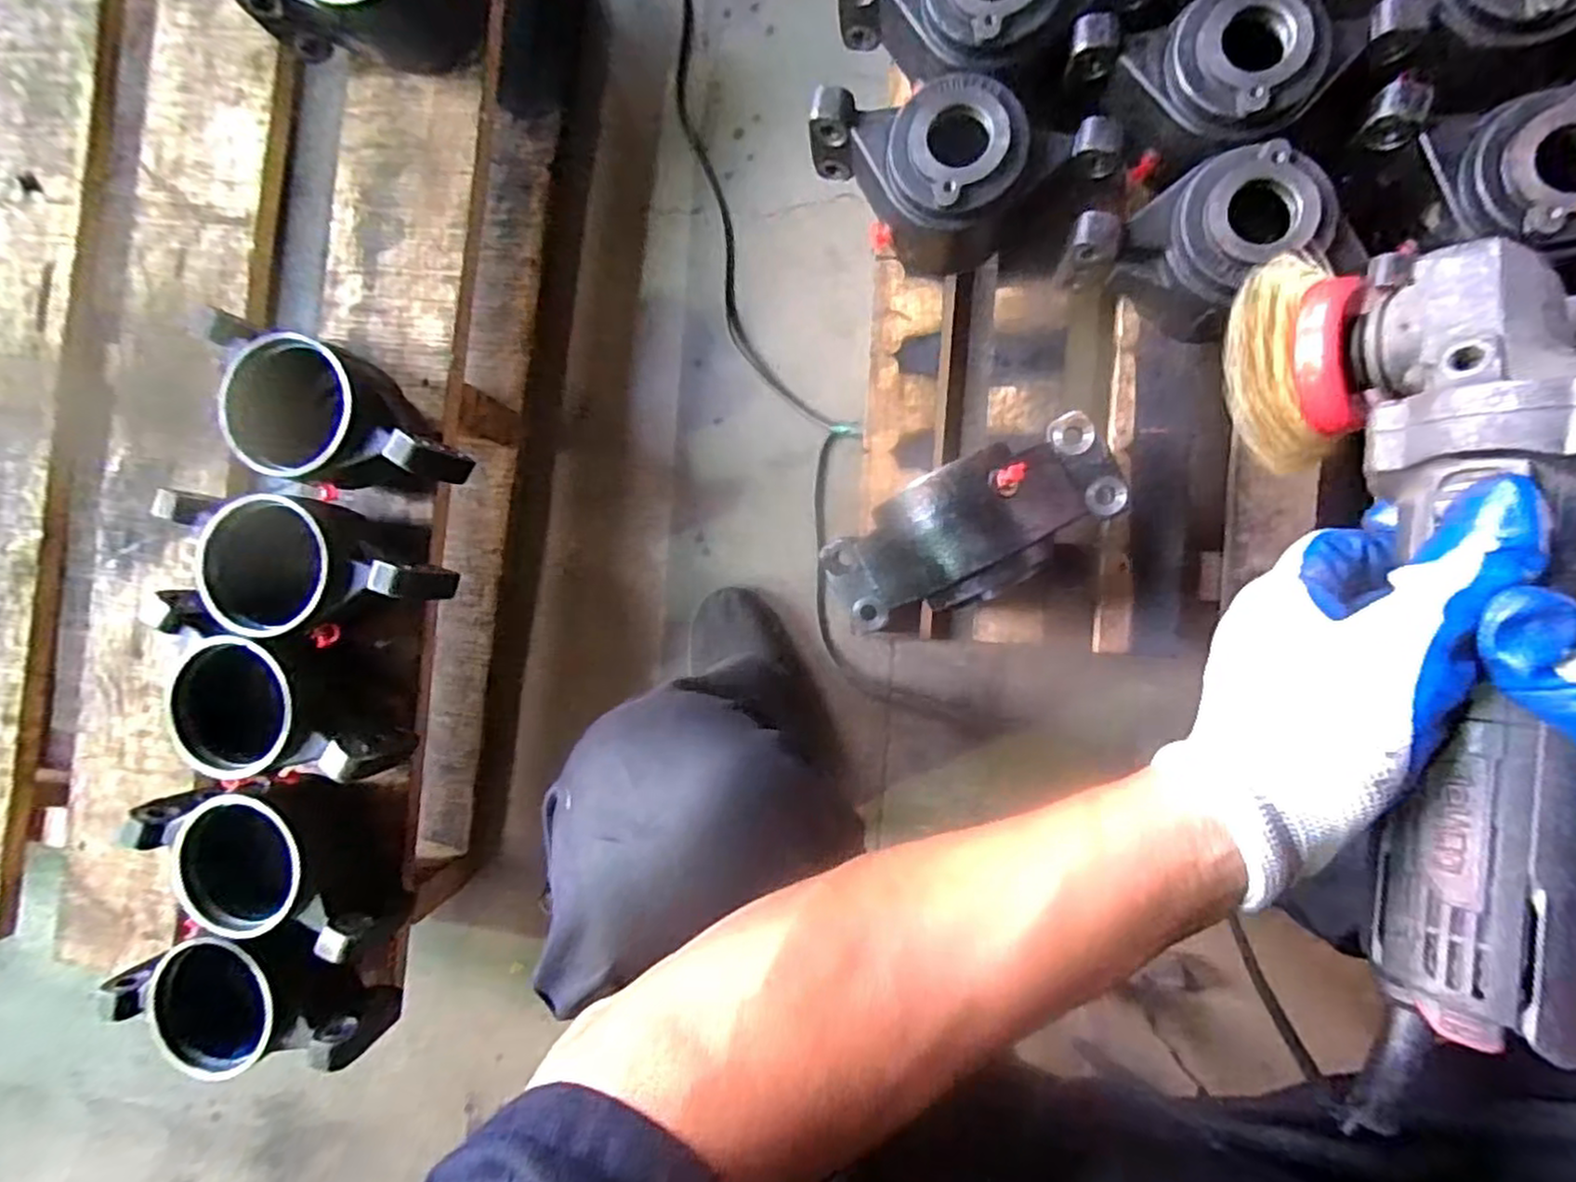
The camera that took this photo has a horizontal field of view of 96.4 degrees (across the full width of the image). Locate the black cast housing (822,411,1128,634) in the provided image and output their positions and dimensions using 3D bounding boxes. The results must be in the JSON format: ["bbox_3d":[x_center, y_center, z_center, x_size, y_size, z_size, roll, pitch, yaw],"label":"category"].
[{"bbox_3d":[0.129,-0.042,0.522,0.225,0.075,0.092,-27,87,20],"label":"black cast housing"}]

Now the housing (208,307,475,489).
[{"bbox_3d":[-0.381,-0.145,0.606,0.213,0.117,0.112,17,92,7],"label":"housing"}]

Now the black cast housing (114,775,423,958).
[{"bbox_3d":[-0.442,0.238,0.612,0.196,0.106,0.150,-8,89,7],"label":"black cast housing"}]

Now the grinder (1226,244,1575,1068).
[{"bbox_3d":[0.229,0.005,0.242,0.086,0.084,0.275,-3,79,7],"label":"grinder"}]

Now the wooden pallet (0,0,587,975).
[{"bbox_3d":[-0.805,-0.194,0.750,1.063,0.146,1.014,11,92,7],"label":"wooden pallet"}]

